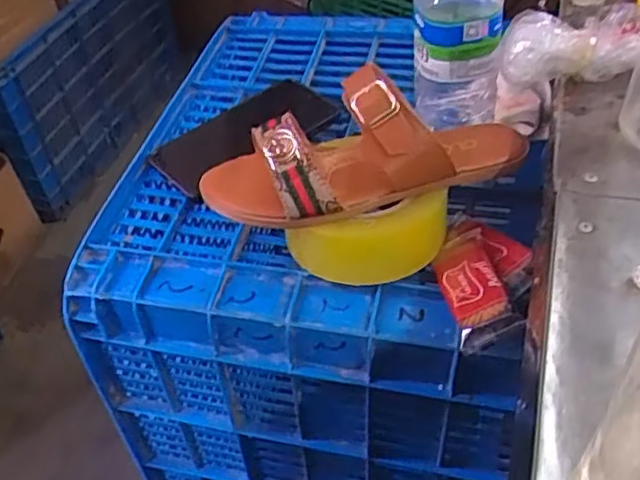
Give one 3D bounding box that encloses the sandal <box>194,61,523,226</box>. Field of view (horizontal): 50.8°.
[{"bbox_3d":[0.033,-0.065,0.464,0.234,0.070,0.083,-8,46,-3],"label":"sandal"}]

